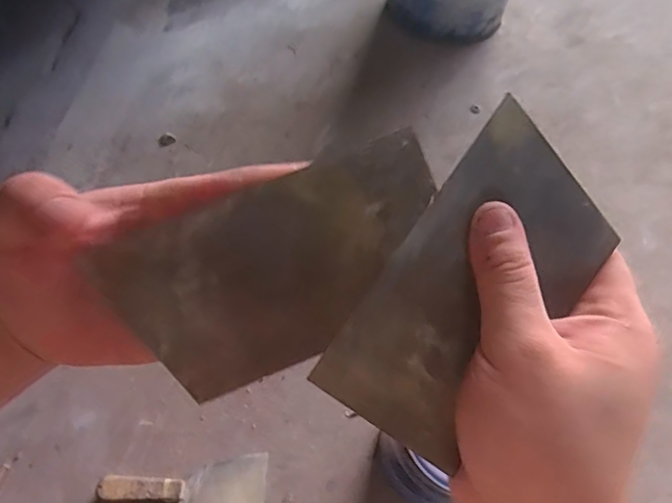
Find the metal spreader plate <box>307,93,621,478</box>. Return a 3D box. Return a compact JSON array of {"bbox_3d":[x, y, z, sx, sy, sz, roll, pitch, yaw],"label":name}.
[{"bbox_3d":[0.058,0.016,0.217,0.071,0.004,0.139,35,88,-2],"label":"metal spreader plate"}]

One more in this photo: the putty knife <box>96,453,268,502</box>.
[{"bbox_3d":[-0.187,0.298,0.641,0.196,0.020,0.089,1,59,-1],"label":"putty knife"}]

